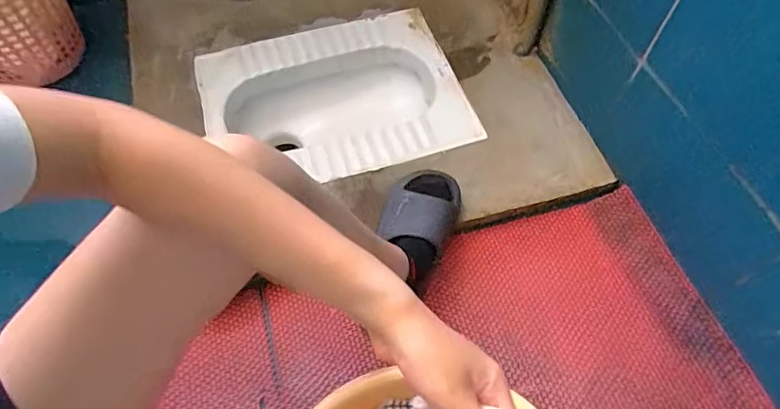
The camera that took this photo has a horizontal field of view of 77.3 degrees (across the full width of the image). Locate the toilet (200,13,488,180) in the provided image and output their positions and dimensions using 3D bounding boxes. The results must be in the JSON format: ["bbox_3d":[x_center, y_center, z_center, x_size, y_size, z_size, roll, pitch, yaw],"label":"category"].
[{"bbox_3d":[-0.109,-0.186,1.002,0.477,0.146,0.386,-16,60,-10],"label":"toilet"}]

